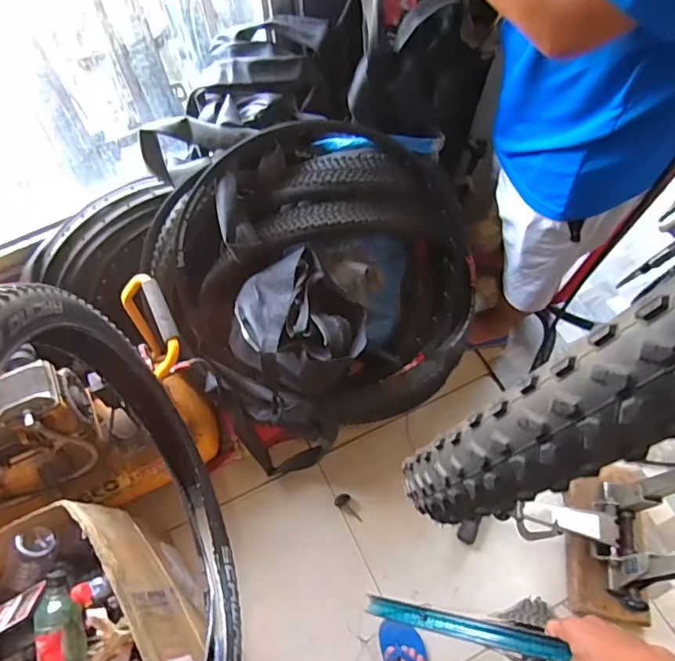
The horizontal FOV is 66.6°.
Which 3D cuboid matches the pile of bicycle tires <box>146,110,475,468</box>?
[{"bbox_3d":[-0.073,-0.067,1.168,0.724,0.764,0.328,-35,21,11],"label":"pile of bicycle tires"}]

